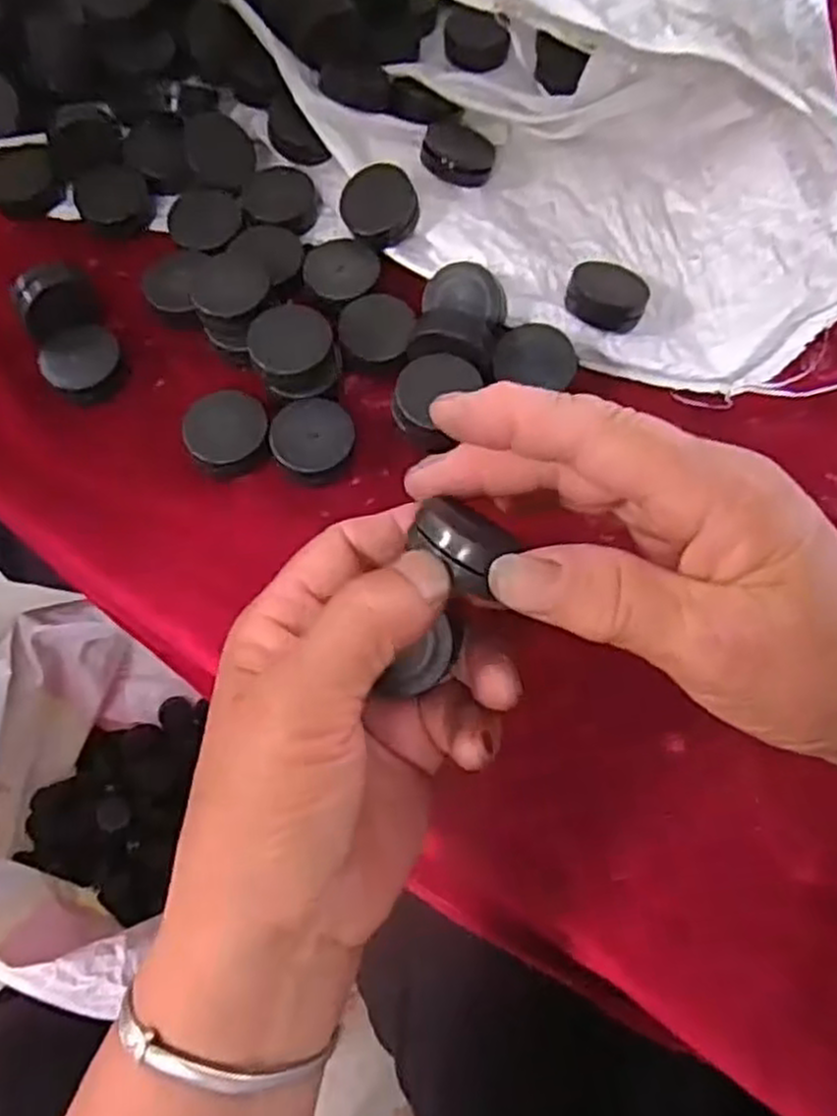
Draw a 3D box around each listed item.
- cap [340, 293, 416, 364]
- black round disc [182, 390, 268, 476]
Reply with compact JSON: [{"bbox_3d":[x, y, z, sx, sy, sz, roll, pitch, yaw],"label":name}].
[{"bbox_3d":[-0.017,-0.093,0.324,0.030,0.009,0.031,-4,67,-2],"label":"cap"},{"bbox_3d":[-0.076,-0.050,0.312,0.032,0.007,0.035,0,67,0],"label":"black round disc"}]

